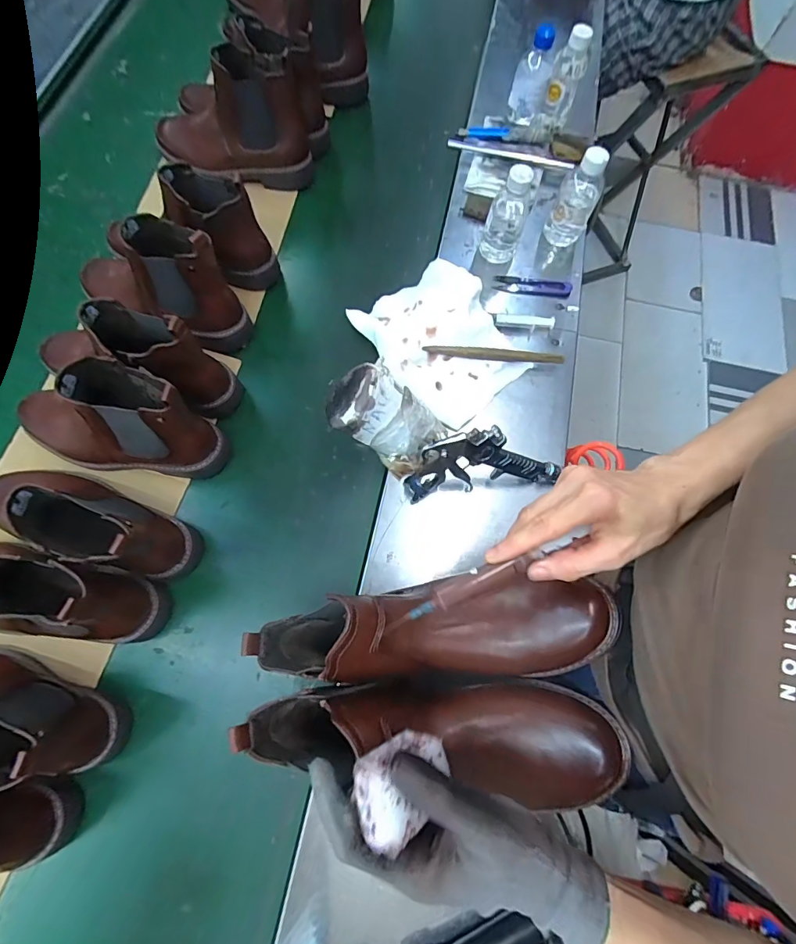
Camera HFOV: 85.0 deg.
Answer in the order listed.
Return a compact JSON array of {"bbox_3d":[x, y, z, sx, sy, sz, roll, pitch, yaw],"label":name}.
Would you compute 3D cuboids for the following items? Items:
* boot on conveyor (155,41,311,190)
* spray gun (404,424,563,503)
[{"bbox_3d":[-0.273,-0.572,0.702,0.253,0.162,0.101,16,72,3],"label":"boot on conveyor"},{"bbox_3d":[0.110,-0.013,0.525,0.194,0.096,0.047,-8,72,-5],"label":"spray gun"}]

